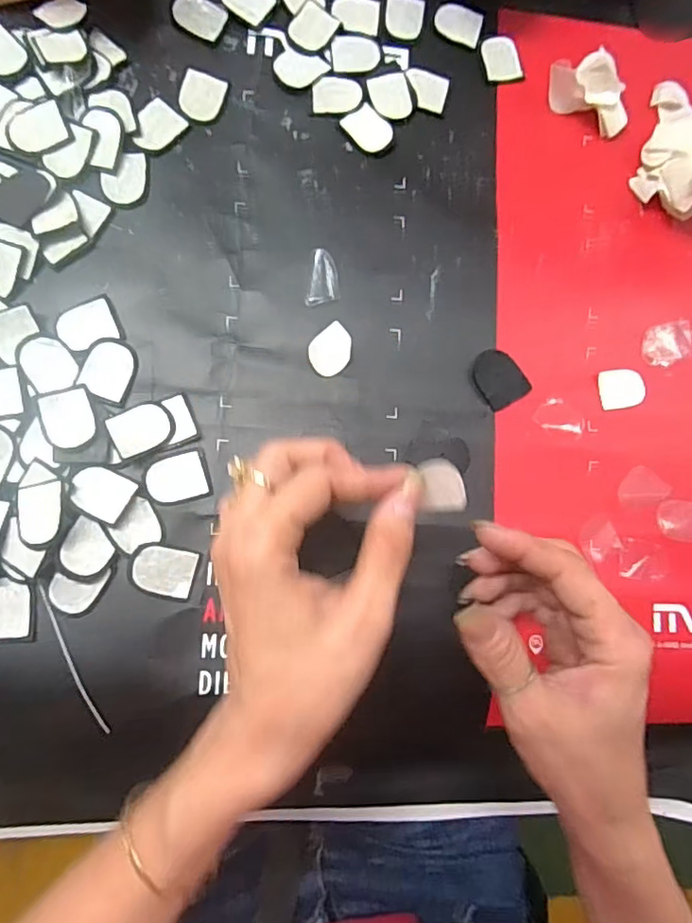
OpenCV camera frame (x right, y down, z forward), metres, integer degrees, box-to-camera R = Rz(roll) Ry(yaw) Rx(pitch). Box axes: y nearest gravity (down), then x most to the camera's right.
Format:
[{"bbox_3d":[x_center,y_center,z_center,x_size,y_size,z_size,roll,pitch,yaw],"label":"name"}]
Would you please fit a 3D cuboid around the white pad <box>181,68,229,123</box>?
[{"bbox_3d":[-0.085,-0.215,0.331,0.024,0.004,0.029,15,82,-5],"label":"white pad"}]

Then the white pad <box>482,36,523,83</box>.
[{"bbox_3d":[0.100,-0.259,0.361,0.024,0.004,0.028,-13,85,-9],"label":"white pad"}]

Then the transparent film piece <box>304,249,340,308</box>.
[{"bbox_3d":[-0.013,-0.105,0.323,0.019,0.009,0.029,-1,83,-7],"label":"transparent film piece"}]

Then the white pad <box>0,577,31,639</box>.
[{"bbox_3d":[-0.172,0.074,0.284,0.024,0.004,0.029,-1,84,-7],"label":"white pad"}]

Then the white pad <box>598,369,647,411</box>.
[{"bbox_3d":[0.169,-0.045,0.343,0.029,0.004,0.024,-7,84,-8],"label":"white pad"}]

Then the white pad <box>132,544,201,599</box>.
[{"bbox_3d":[-0.095,0.057,0.295,0.032,0.004,0.026,15,81,-14],"label":"white pad"}]

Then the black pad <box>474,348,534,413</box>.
[{"bbox_3d":[0.091,-0.050,0.333,0.028,0.004,0.034,-30,88,-10],"label":"black pad"}]

